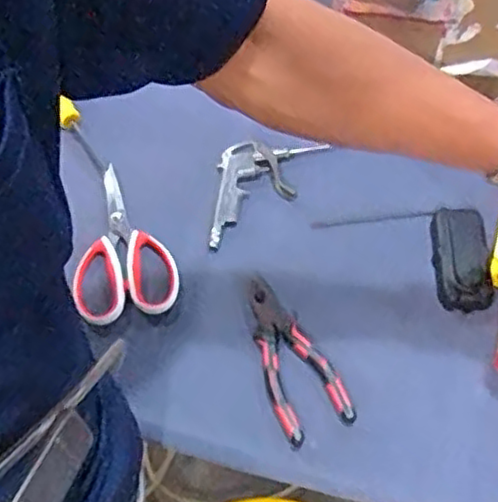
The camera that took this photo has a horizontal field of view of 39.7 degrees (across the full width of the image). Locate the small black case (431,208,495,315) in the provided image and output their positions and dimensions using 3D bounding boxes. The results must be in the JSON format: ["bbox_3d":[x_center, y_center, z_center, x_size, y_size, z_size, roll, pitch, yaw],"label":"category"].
[{"bbox_3d":[0.207,0.004,0.675,0.050,0.028,0.115,3,58,3],"label":"small black case"}]

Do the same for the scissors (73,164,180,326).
[{"bbox_3d":[-0.133,-0.010,0.705,0.101,0.010,0.179,-12,58,-7],"label":"scissors"}]

